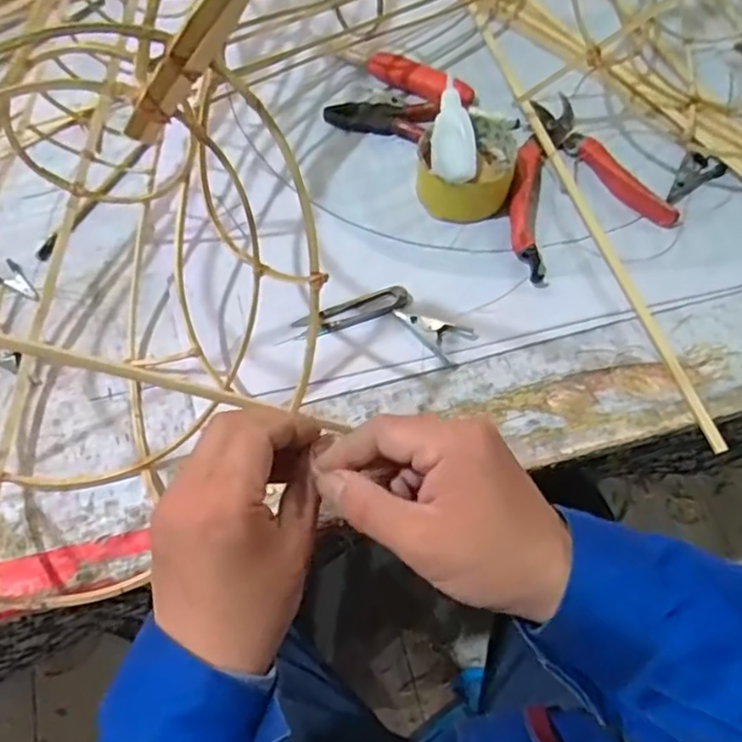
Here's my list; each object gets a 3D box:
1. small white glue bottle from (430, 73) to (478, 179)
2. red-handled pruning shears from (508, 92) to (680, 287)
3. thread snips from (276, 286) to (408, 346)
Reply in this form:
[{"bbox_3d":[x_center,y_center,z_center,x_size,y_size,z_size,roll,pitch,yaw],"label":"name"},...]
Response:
[{"bbox_3d":[0.065,-0.194,0.524,0.037,0.022,0.086,-9,83,27],"label":"small white glue bottle"},{"bbox_3d":[0.158,-0.164,0.550,0.132,0.018,0.159,-24,66,-11],"label":"red-handled pruning shears"},{"bbox_3d":[-0.021,-0.046,0.507,0.106,0.007,0.025,-19,66,-9],"label":"thread snips"}]

